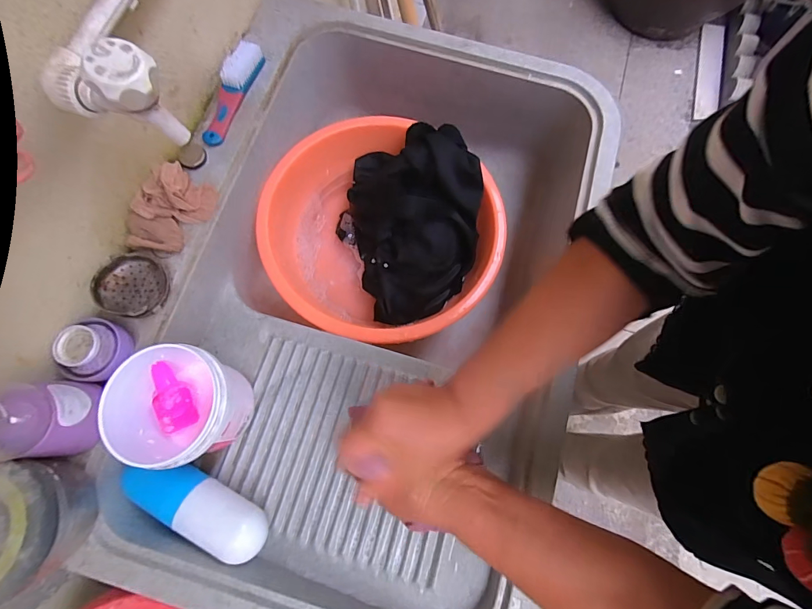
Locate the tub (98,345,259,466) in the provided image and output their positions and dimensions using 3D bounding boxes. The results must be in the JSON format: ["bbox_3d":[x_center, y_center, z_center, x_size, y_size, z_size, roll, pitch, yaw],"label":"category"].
[{"bbox_3d":[-0.251,0.118,0.451,0.118,0.111,0.114,0,75,1],"label":"tub"}]

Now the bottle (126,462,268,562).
[{"bbox_3d":[-0.239,0.228,0.446,0.178,0.062,0.059,26,77,8],"label":"bottle"}]

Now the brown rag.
[{"bbox_3d":[-0.290,-0.116,0.480,0.070,0.044,0.118,19,76,6],"label":"brown rag"}]

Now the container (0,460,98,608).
[{"bbox_3d":[-0.365,0.207,0.359,0.106,0.111,0.113,0,75,1],"label":"container"}]

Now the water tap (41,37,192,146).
[{"bbox_3d":[-0.239,-0.176,0.328,0.119,0.088,0.054,16,75,22],"label":"water tap"}]

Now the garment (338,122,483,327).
[{"bbox_3d":[0.006,-0.138,0.602,0.225,0.116,0.272,-16,75,-3],"label":"garment"}]

